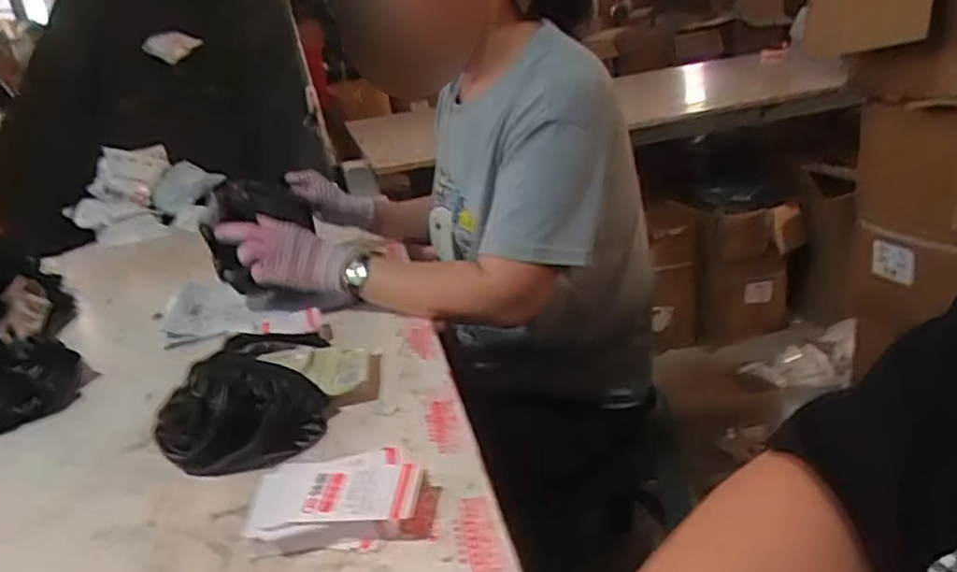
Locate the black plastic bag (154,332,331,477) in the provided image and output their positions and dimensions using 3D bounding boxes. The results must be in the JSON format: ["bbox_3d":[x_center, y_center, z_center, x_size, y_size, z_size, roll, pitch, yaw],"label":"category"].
[{"bbox_3d":[-0.221,0.102,0.611,0.144,0.090,0.135,-20,24,-29],"label":"black plastic bag"}]

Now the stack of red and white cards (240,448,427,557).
[{"bbox_3d":[-0.102,0.159,0.491,0.121,0.033,0.072,-7,21,2],"label":"stack of red and white cards"}]

